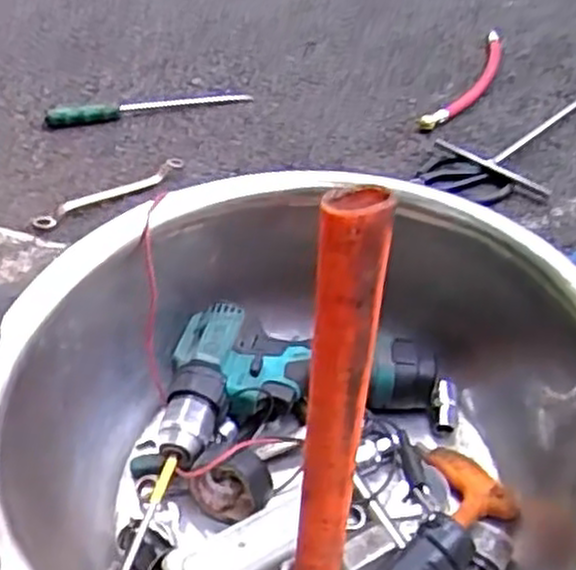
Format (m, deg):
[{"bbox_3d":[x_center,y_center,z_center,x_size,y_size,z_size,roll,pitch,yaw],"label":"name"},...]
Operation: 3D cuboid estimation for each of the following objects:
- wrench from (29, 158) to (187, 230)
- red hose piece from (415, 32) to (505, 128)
[{"bbox_3d":[-0.201,-0.106,0.899,0.189,0.014,0.024,-31,49,-30],"label":"wrench"},{"bbox_3d":[0.253,-0.280,1.088,0.045,0.018,0.282,21,45,23],"label":"red hose piece"}]

